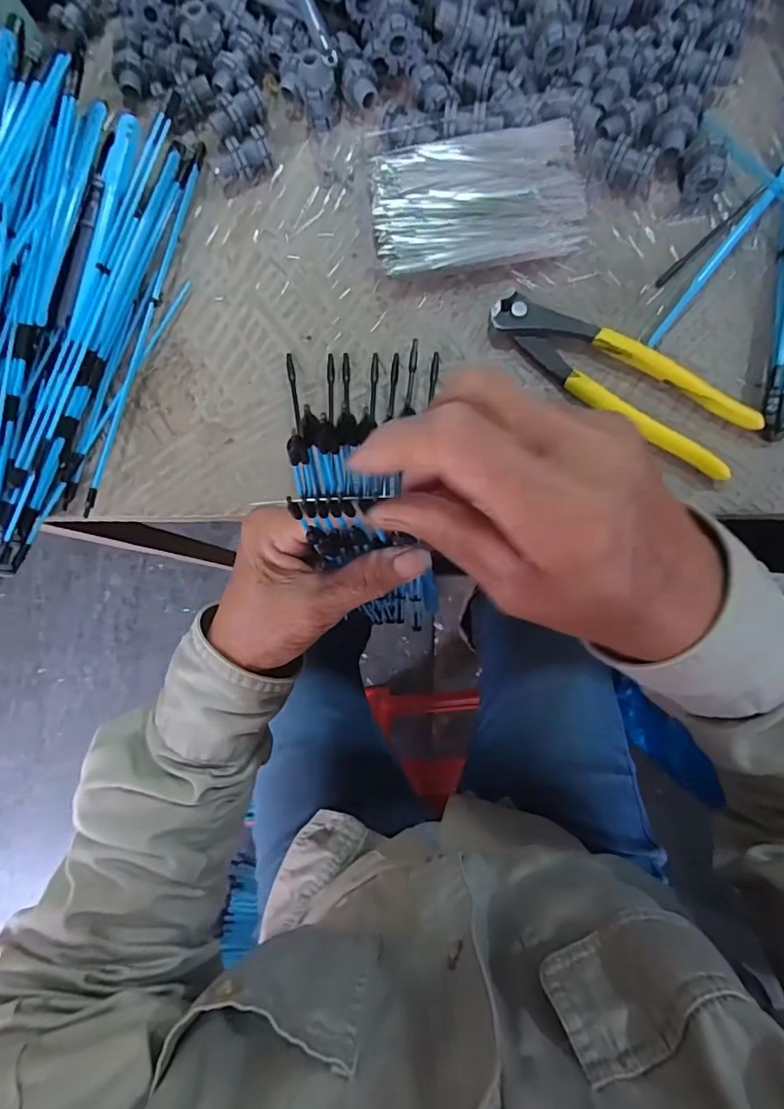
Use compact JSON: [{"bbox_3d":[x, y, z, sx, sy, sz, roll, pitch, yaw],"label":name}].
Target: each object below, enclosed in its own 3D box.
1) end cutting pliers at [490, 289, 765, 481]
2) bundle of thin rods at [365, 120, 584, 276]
[{"bbox_3d":[0.133,-0.106,0.306,0.164,0.014,0.041,34,87,8],"label":"end cutting pliers"},{"bbox_3d":[0.052,-0.224,0.327,0.127,0.018,0.079,-6,83,4],"label":"bundle of thin rods"}]

